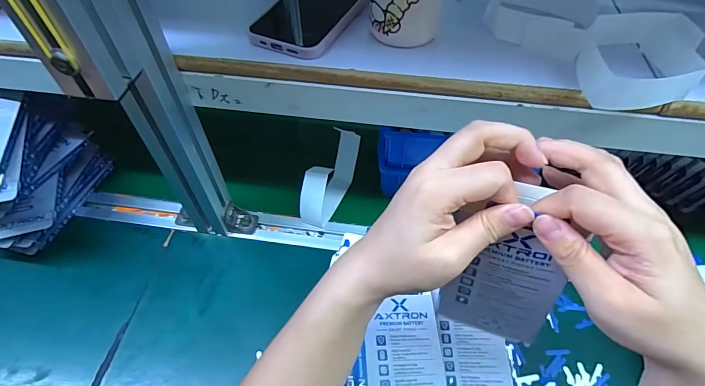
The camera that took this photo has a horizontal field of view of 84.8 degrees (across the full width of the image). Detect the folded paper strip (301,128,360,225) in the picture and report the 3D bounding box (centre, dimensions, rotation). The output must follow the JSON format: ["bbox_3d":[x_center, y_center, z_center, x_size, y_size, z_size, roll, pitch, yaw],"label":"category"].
[{"bbox_3d":[-0.031,-0.018,0.520,0.043,0.064,0.131,18,57,12],"label":"folded paper strip"}]

